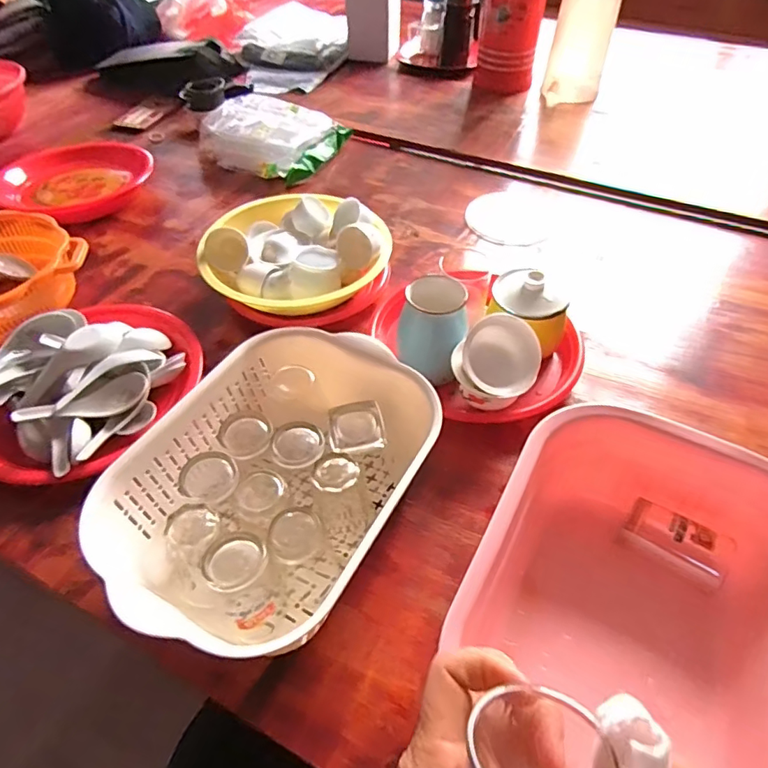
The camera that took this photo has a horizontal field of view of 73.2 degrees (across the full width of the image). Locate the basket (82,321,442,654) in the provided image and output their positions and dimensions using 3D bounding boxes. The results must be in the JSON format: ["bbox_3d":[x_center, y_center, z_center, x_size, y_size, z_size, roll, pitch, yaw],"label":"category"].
[{"bbox_3d":[-0.091,0.090,0.474,0.217,0.104,0.292,23,54,20],"label":"basket"}]

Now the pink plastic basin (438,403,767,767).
[{"bbox_3d":[0.189,0.169,0.390,0.234,0.112,0.294,22,53,19],"label":"pink plastic basin"}]

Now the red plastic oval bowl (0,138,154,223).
[{"bbox_3d":[-0.538,-0.387,0.923,0.263,0.035,0.294,22,53,19],"label":"red plastic oval bowl"}]

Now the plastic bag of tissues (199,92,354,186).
[{"bbox_3d":[-0.211,-0.473,0.974,0.227,0.061,0.197,17,52,15],"label":"plastic bag of tissues"}]

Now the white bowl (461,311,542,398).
[{"bbox_3d":[0.120,-0.026,0.537,0.075,0.044,0.080,-24,84,-1],"label":"white bowl"}]

